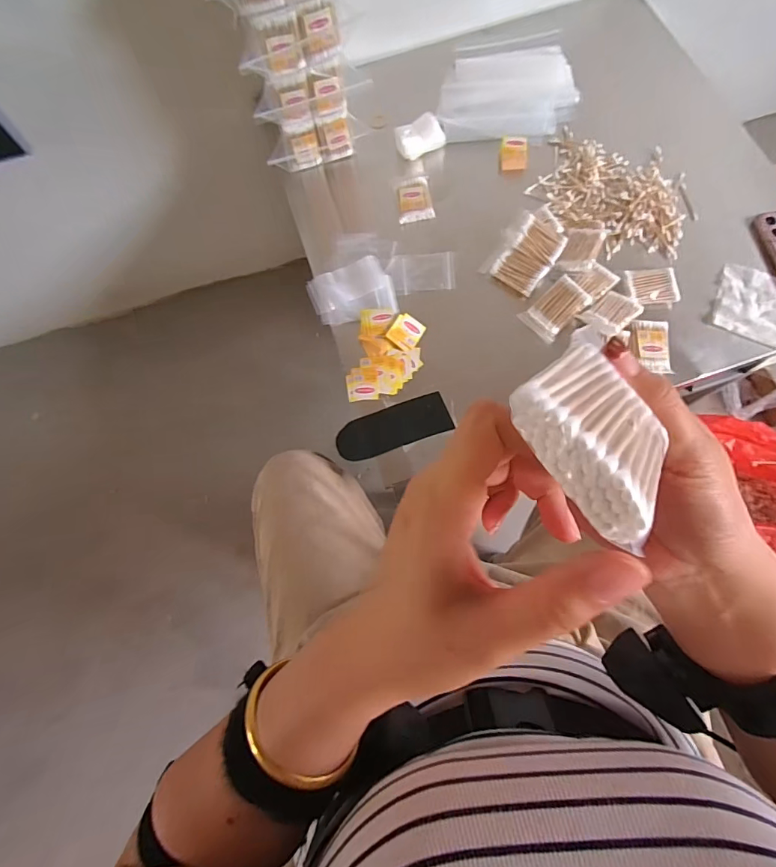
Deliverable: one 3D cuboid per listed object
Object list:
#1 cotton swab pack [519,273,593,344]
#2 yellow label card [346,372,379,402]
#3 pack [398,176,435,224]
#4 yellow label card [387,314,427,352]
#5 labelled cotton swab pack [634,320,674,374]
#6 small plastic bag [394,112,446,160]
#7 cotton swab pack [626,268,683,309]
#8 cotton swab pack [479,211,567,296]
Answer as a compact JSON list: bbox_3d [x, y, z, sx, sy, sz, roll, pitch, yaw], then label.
[{"bbox_3d":[0.259,-0.194,0.670,0.062,0.026,0.101,45,102,15],"label":"cotton swab pack"},{"bbox_3d":[-0.038,-0.071,0.666,0.046,0.004,0.042,-6,81,-1],"label":"yellow label card"},{"bbox_3d":[0.046,-0.396,0.741,0.057,0.021,0.077,-5,73,1],"label":"pack"},{"bbox_3d":[0.029,-0.157,0.678,0.047,0.004,0.052,33,83,-9],"label":"yellow label card"},{"bbox_3d":[0.391,-0.131,0.646,0.049,0.018,0.080,-1,73,2],"label":"labelled cotton swab pack"},{"bbox_3d":[0.053,-0.517,0.760,0.081,0.032,0.060,-22,74,-4],"label":"small plastic bag"},{"bbox_3d":[0.407,-0.229,0.674,0.070,0.021,0.064,-5,73,1],"label":"cotton swab pack"},{"bbox_3d":[0.219,-0.283,0.689,0.085,0.016,0.113,35,93,4],"label":"cotton swab pack"}]

